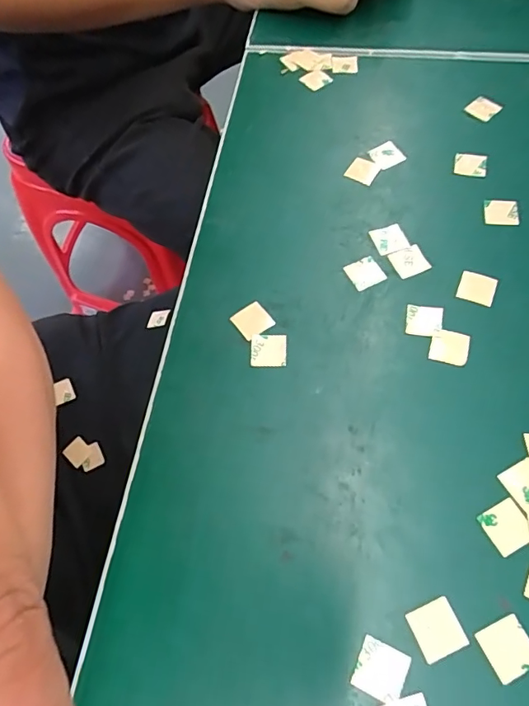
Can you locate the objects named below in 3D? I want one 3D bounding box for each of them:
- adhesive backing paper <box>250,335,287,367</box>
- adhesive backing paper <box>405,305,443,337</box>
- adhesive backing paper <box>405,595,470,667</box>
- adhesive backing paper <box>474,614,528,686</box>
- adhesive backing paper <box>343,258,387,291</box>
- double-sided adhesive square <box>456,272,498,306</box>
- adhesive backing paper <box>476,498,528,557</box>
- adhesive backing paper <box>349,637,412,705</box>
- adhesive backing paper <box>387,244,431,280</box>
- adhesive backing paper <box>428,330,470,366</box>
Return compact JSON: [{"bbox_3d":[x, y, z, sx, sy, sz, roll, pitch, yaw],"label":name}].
[{"bbox_3d":[0.002,-0.001,0.212,0.016,0.004,0.015,0,63,3],"label":"adhesive backing paper"},{"bbox_3d":[0.070,-0.014,0.214,0.015,0.004,0.015,10,67,7],"label":"adhesive backing paper"},{"bbox_3d":[0.057,0.092,0.162,0.015,0.004,0.015,-21,66,-9],"label":"adhesive backing paper"},{"bbox_3d":[0.079,0.096,0.158,0.016,0.004,0.015,-23,63,-8],"label":"adhesive backing paper"},{"bbox_3d":[0.047,-0.037,0.226,0.015,0.004,0.014,-23,64,-8],"label":"adhesive backing paper"},{"bbox_3d":[0.096,-0.029,0.219,0.016,0.004,0.015,20,72,12],"label":"double-sided adhesive square"},{"bbox_3d":[0.087,0.062,0.174,0.015,0.004,0.015,-27,67,-10],"label":"adhesive backing paper"},{"bbox_3d":[0.038,0.102,0.156,0.016,0.004,0.015,21,67,13],"label":"adhesive backing paper"},{"bbox_3d":[0.068,-0.043,0.228,0.014,0.004,0.015,-23,67,-1],"label":"adhesive backing paper"},{"bbox_3d":[0.079,-0.003,0.206,0.015,0.004,0.014,16,66,11],"label":"adhesive backing paper"}]

